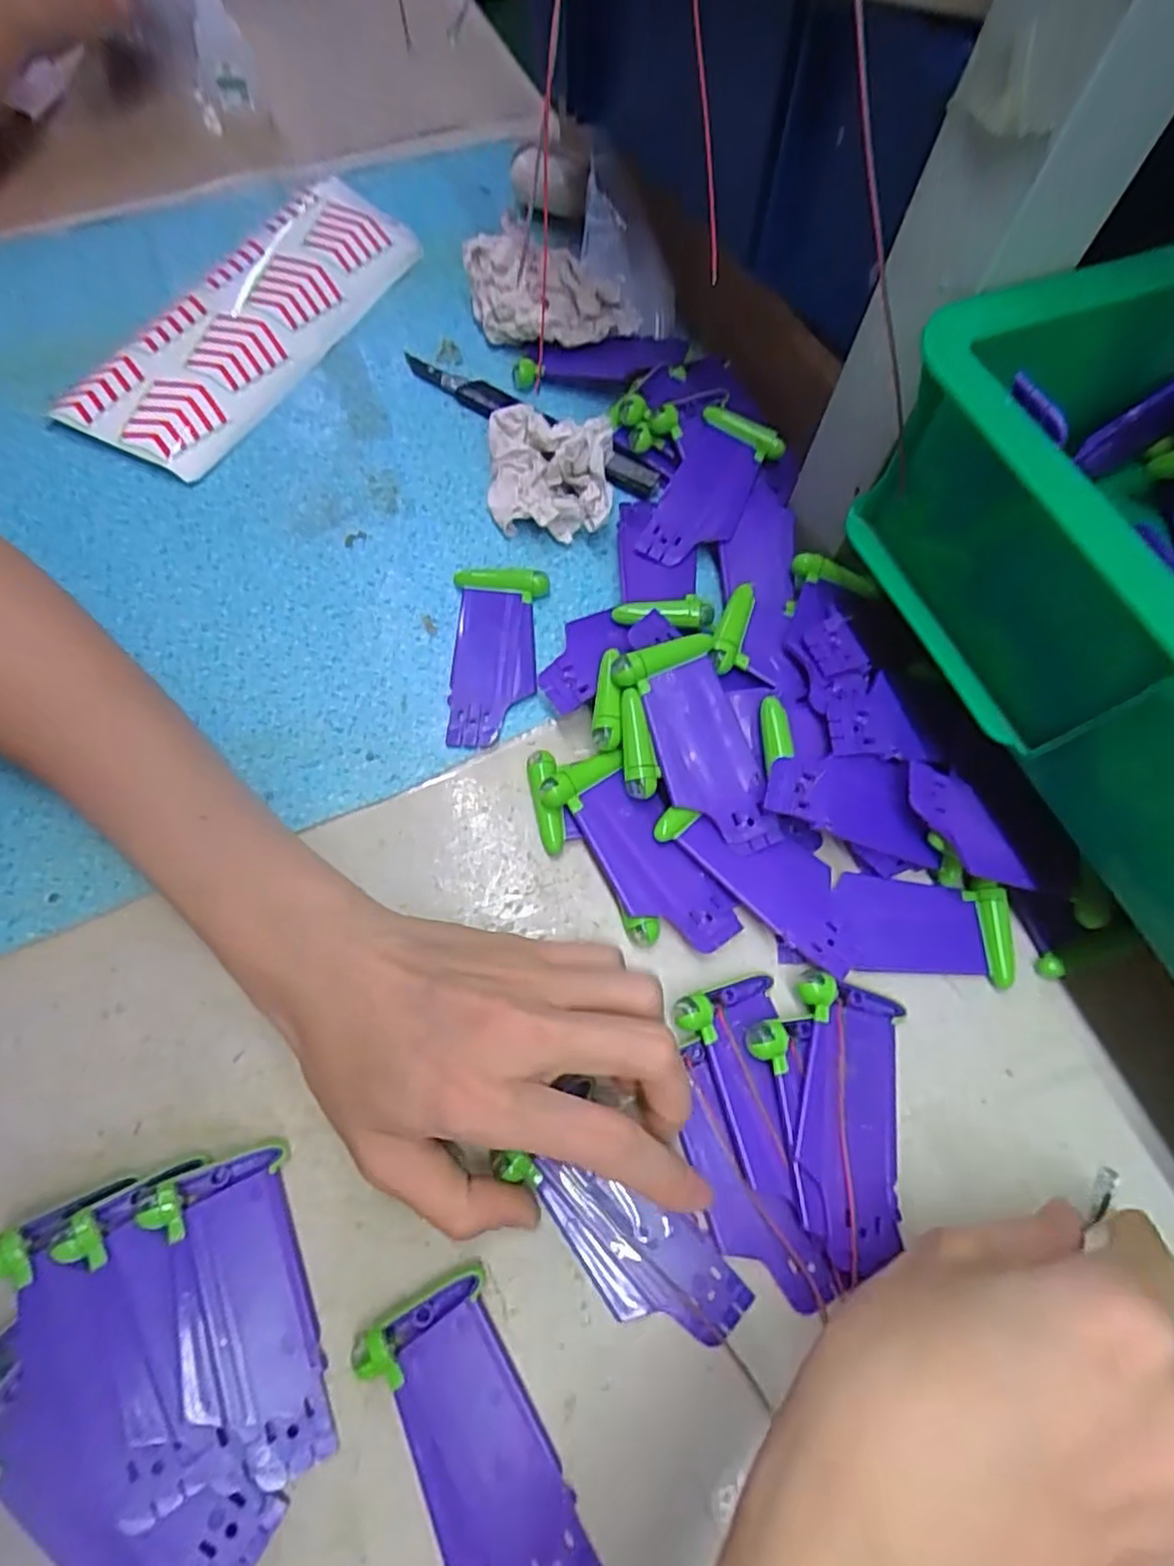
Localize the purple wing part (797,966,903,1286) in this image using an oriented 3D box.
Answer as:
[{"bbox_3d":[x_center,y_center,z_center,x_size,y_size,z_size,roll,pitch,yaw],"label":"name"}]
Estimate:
[{"bbox_3d":[0.091,0.118,0.243,0.038,0.009,0.091,12,68,3],"label":"purple wing part"}]

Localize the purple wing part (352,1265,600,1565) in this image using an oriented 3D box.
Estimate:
[{"bbox_3d":[-0.033,0.202,0.208,0.039,0.011,0.089,-26,71,-12],"label":"purple wing part"}]

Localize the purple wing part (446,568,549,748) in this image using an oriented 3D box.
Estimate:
[{"bbox_3d":[-0.041,-0.059,0.315,0.042,0.007,0.087,-1,68,-2],"label":"purple wing part"}]

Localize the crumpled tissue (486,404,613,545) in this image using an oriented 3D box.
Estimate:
[{"bbox_3d":[-0.018,-0.149,0.331,0.059,0.037,0.045,4,68,0],"label":"crumpled tissue"}]

